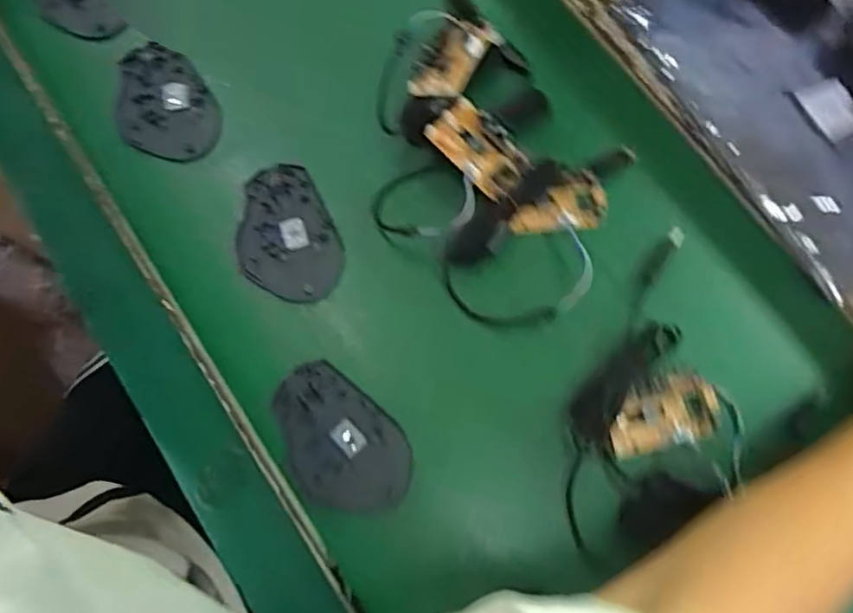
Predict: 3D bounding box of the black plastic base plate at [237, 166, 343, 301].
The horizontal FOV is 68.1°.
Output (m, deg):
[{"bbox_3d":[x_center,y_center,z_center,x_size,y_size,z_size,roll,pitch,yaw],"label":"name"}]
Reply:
[{"bbox_3d":[-0.107,-0.052,0.472,0.072,0.006,0.107,-24,77,-8],"label":"black plastic base plate"}]

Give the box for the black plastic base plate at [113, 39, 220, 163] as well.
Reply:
[{"bbox_3d":[-0.211,-0.159,0.505,0.074,0.011,0.111,-34,78,-11],"label":"black plastic base plate"}]

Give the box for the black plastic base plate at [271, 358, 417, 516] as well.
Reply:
[{"bbox_3d":[-0.060,0.092,0.427,0.109,0.014,0.072,42,77,9],"label":"black plastic base plate"}]

